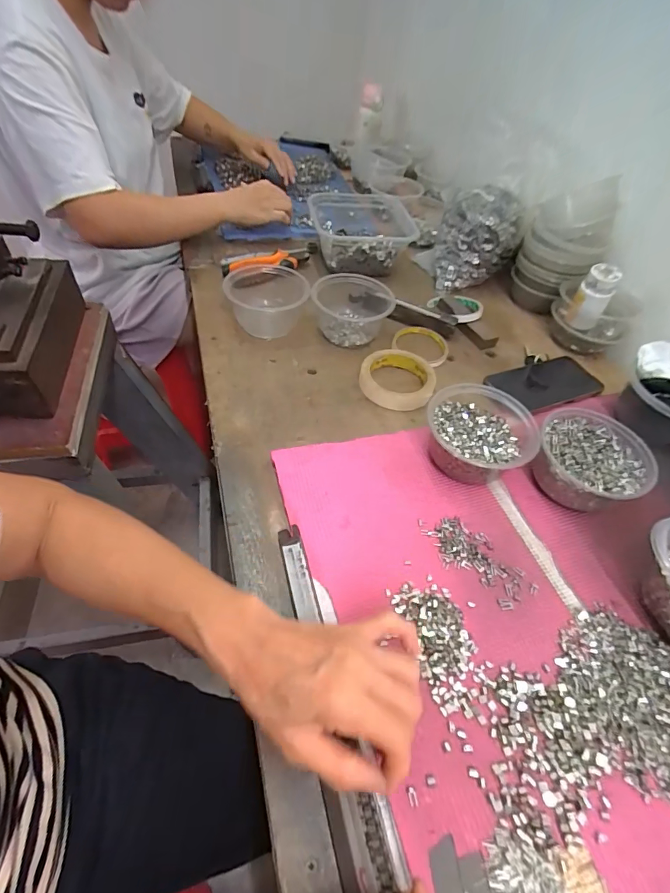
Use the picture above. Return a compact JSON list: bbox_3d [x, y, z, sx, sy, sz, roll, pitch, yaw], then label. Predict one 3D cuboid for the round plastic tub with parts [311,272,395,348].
[{"bbox_3d":[0.025,-0.202,0.619,0.111,0.062,0.115,3,50,-4],"label":"round plastic tub with parts"}]

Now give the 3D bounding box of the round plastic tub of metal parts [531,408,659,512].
[{"bbox_3d":[0.271,0.020,0.459,0.110,0.057,0.110,3,50,-4],"label":"round plastic tub of metal parts"}]

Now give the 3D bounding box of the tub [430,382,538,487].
[{"bbox_3d":[0.159,-0.011,0.471,0.111,0.058,0.123,36,55,22],"label":"tub"}]

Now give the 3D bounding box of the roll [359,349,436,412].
[{"bbox_3d":[0.085,-0.093,0.563,0.095,0.023,0.093,3,50,-4],"label":"roll"}]

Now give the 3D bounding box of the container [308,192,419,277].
[{"bbox_3d":[0.052,-0.380,0.753,0.179,0.067,0.180,-6,51,-11],"label":"container"}]

